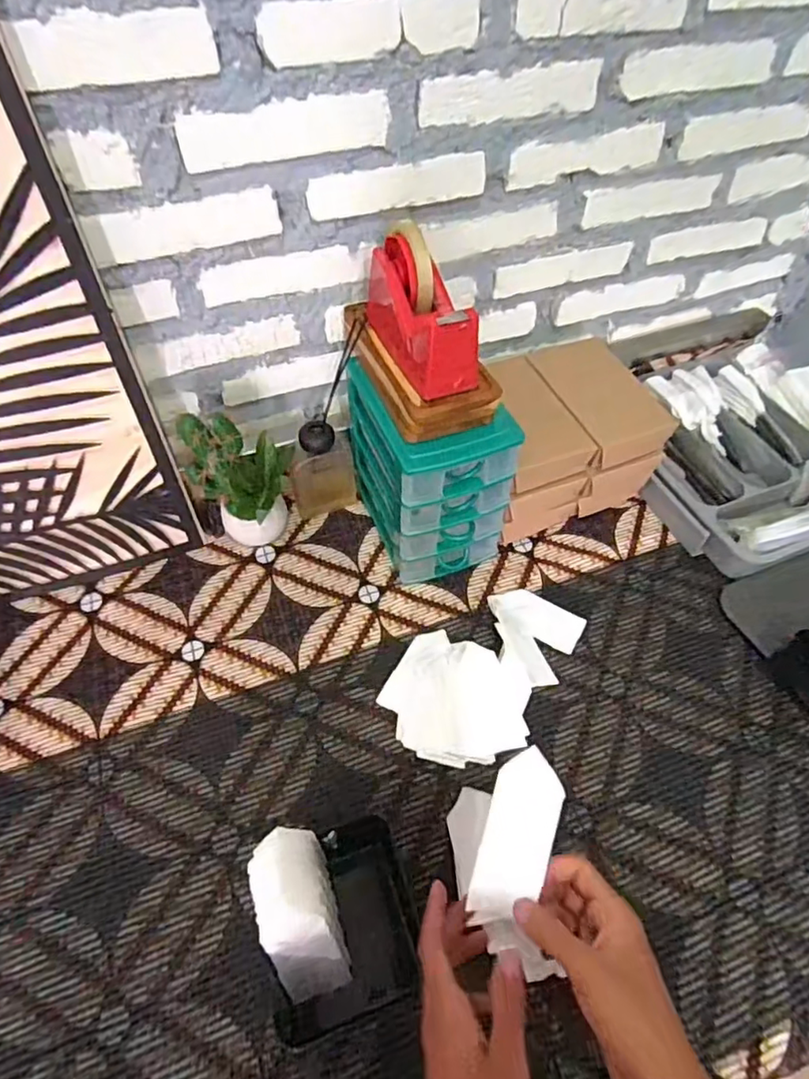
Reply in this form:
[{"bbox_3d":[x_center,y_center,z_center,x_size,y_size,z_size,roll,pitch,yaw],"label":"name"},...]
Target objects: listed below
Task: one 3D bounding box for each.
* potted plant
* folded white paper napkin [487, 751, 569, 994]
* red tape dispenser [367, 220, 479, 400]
[{"bbox_3d":[-0.192,-0.076,0.718,0.088,0.191,0.093,15,54,12],"label":"potted plant"},{"bbox_3d":[0.077,0.204,0.410,0.046,0.004,0.116,18,89,14],"label":"folded white paper napkin"},{"bbox_3d":[0.013,-0.227,0.583,0.064,0.100,0.160,-21,56,-16],"label":"red tape dispenser"}]

